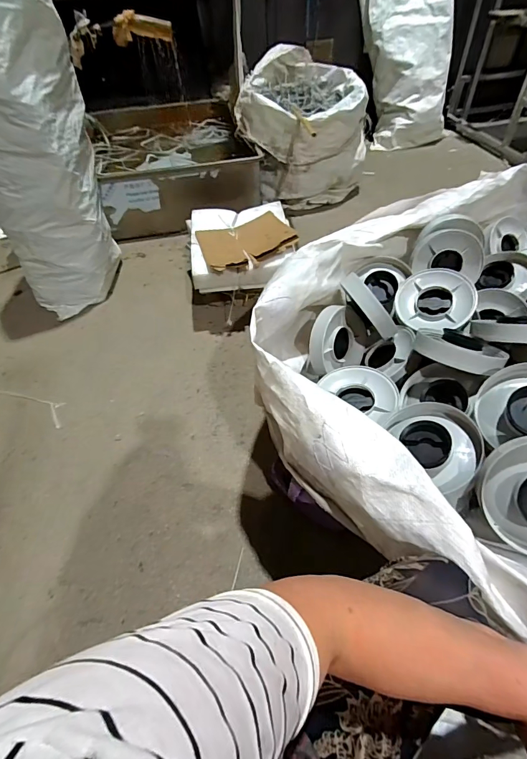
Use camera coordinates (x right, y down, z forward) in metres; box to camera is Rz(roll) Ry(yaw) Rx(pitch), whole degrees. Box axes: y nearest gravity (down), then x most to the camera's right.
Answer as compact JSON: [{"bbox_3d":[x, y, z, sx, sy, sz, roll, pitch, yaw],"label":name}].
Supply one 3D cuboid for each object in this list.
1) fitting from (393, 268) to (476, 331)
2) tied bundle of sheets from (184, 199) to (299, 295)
[{"bbox_3d":[0.364,-0.169,0.817,0.150,0.036,0.143,7,72,19],"label":"fitting"},{"bbox_3d":[-0.070,-0.450,1.281,0.345,0.097,0.408,-9,50,-5],"label":"tied bundle of sheets"}]

